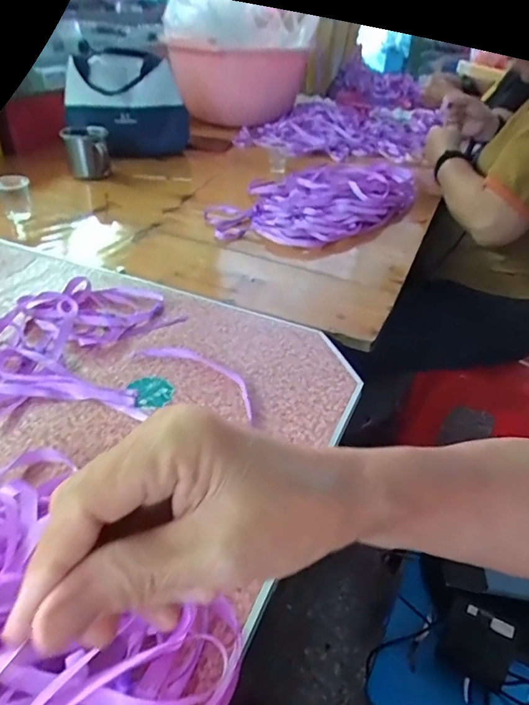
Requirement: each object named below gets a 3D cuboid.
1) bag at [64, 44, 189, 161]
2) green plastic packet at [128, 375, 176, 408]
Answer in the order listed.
[{"bbox_3d":[-0.290,-0.520,1.057,0.244,0.201,0.136,-6,38,-14],"label":"bag"},{"bbox_3d":[-0.108,0.037,0.479,0.039,0.004,0.045,-14,40,-23],"label":"green plastic packet"}]

